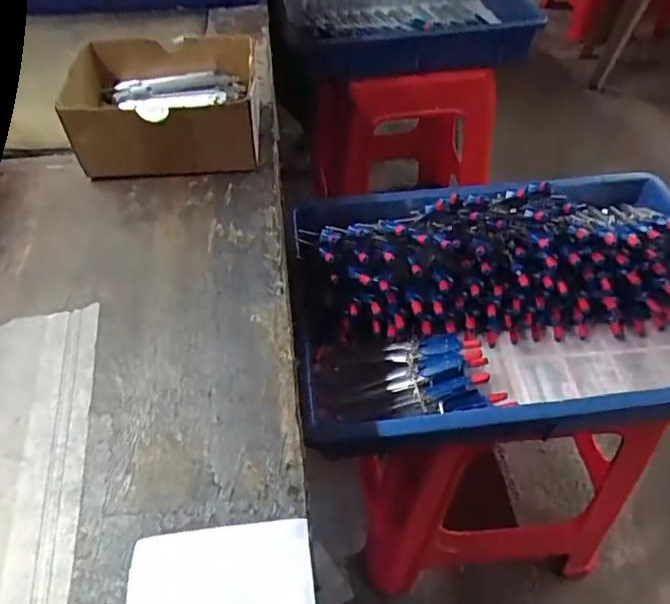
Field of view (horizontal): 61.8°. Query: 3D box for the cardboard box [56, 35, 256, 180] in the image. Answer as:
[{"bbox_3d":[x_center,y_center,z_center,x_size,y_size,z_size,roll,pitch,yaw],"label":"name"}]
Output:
[{"bbox_3d":[-0.150,-0.175,0.516,0.153,0.078,0.124,-3,48,-2],"label":"cardboard box"}]

